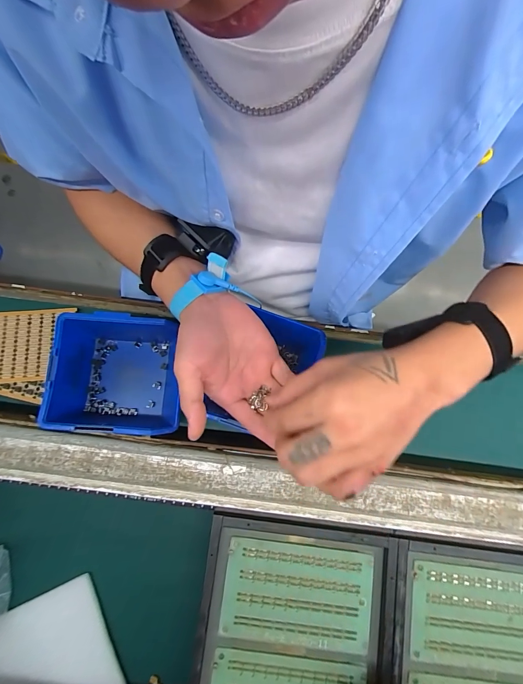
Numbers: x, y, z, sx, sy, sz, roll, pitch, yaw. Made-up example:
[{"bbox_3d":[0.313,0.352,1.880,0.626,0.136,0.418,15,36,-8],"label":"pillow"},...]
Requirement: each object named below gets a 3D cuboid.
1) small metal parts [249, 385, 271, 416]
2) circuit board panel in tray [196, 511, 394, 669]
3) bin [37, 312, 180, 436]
[{"bbox_3d":[-0.001,0.056,0.316,0.017,0.004,0.025,9,80,1],"label":"small metal parts"},{"bbox_3d":[0.034,0.232,0.315,0.174,0.009,0.111,8,80,0],"label":"circuit board panel in tray"},{"bbox_3d":[-0.153,0.036,0.374,0.130,0.066,0.123,4,79,-1],"label":"bin"}]

